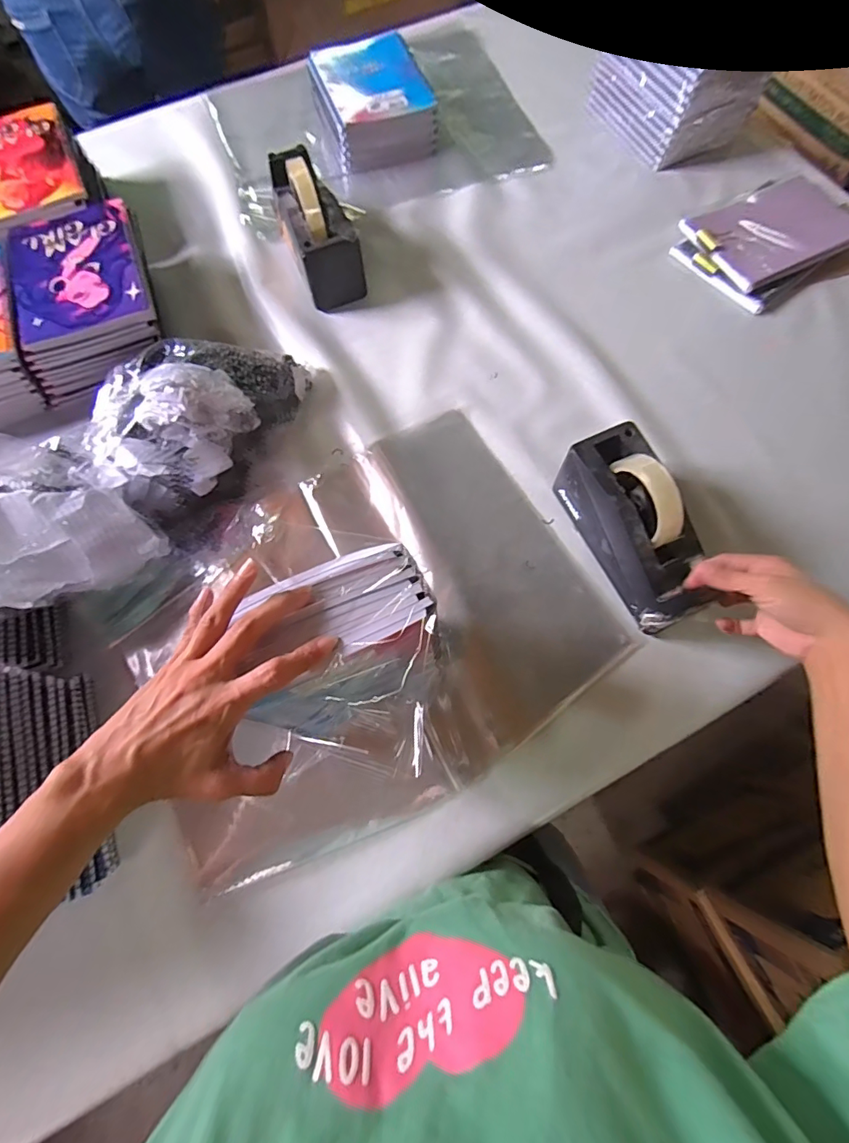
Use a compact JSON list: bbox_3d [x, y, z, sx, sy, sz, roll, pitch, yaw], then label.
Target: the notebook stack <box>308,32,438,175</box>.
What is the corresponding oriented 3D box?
[{"bbox_3d":[-0.091,-0.756,0.752,0.175,0.067,0.202,-18,73,-5],"label":"notebook stack"}]

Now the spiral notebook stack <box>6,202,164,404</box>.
[{"bbox_3d":[-0.435,-0.352,0.615,0.171,0.093,0.200,-17,73,-4],"label":"spiral notebook stack"}]

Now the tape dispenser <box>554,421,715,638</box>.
[{"bbox_3d":[0.219,-0.048,0.476,0.070,0.113,0.198,-23,73,-6],"label":"tape dispenser"}]

